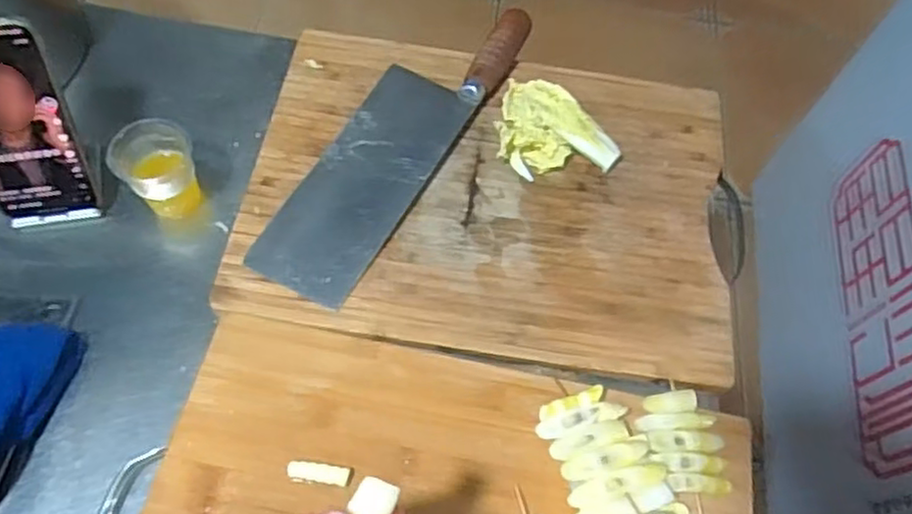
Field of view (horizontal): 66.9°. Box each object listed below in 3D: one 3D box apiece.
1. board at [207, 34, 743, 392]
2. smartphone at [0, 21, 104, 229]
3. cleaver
[{"bbox_3d":[0.029,-0.058,0.578,0.386,0.018,0.285,9,59,1],"label":"board"},{"bbox_3d":[-0.324,-0.093,0.512,0.069,0.156,0.012,-9,36,-10],"label":"smartphone"},{"bbox_3d":[-0.047,-0.106,0.580,0.086,0.031,0.316,28,61,11],"label":"cleaver"}]

